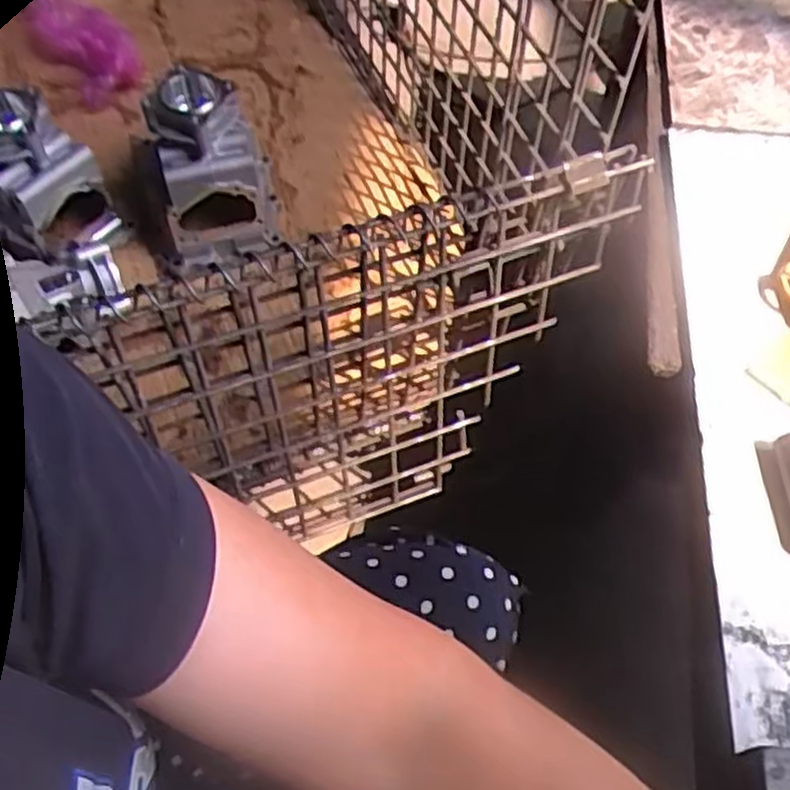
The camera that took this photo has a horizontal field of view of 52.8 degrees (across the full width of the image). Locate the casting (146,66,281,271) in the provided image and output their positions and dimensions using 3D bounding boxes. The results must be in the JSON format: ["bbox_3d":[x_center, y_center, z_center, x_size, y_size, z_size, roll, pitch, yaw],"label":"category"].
[{"bbox_3d":[-0.228,-0.279,0.988,0.137,0.217,0.127,-10,59,-7],"label":"casting"}]

